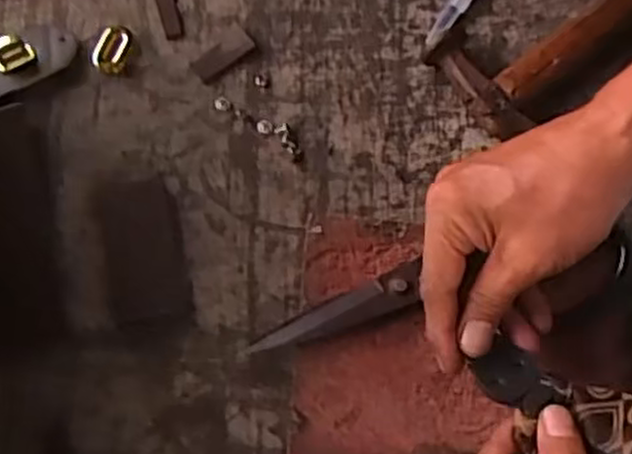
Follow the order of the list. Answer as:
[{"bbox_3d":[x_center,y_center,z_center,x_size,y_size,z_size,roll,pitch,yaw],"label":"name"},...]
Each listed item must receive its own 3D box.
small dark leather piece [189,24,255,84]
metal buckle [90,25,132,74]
[{"bbox_3d":[-0.061,-0.111,0.493,0.043,0.004,0.020,-40,78,-14],"label":"small dark leather piece"},{"bbox_3d":[-0.132,-0.115,0.490,0.023,0.008,0.030,12,72,1],"label":"metal buckle"}]

